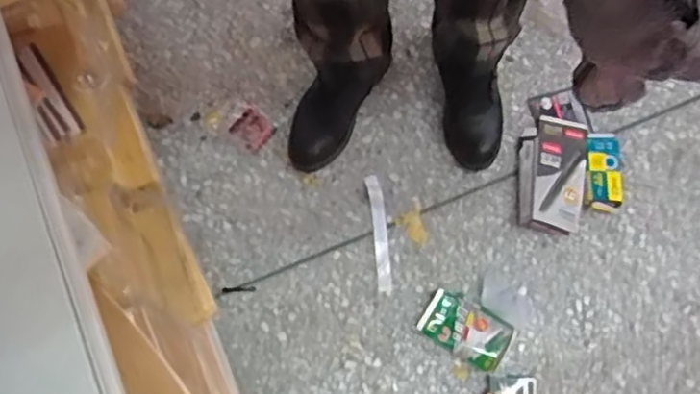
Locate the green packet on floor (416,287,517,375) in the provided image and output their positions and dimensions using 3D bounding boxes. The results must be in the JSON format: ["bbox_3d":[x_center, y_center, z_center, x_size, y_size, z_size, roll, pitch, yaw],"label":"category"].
[{"bbox_3d":[0.183,0.207,1.048,0.138,0.030,0.083,31,78,7],"label":"green packet on floor"}]

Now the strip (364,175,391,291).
[{"bbox_3d":[0.048,0.058,1.097,0.026,0.005,0.191,-7,77,-2],"label":"strip"}]

